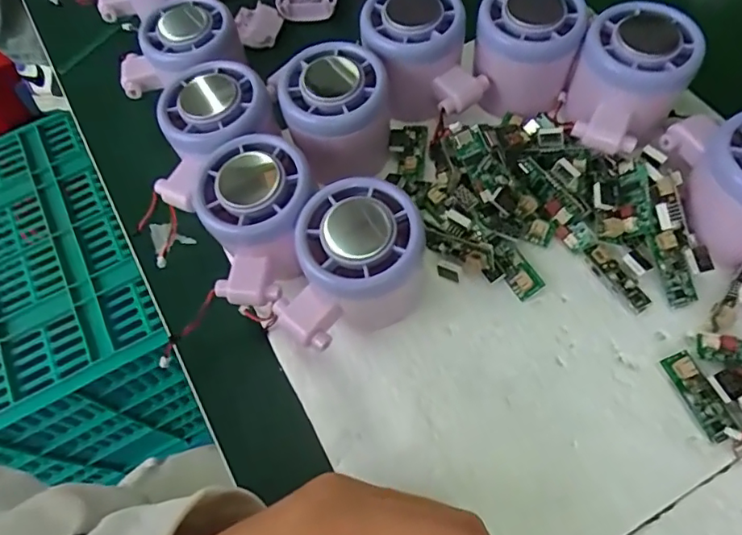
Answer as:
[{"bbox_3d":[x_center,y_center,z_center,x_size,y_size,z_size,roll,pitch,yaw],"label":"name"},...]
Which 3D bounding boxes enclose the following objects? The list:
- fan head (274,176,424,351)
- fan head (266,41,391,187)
[{"bbox_3d":[-0.012,0.001,0.250,0.074,0.057,0.053,-30,66,-10],"label":"fan head"},{"bbox_3d":[-0.018,-0.077,0.292,0.054,0.067,0.051,-2,63,4],"label":"fan head"}]

